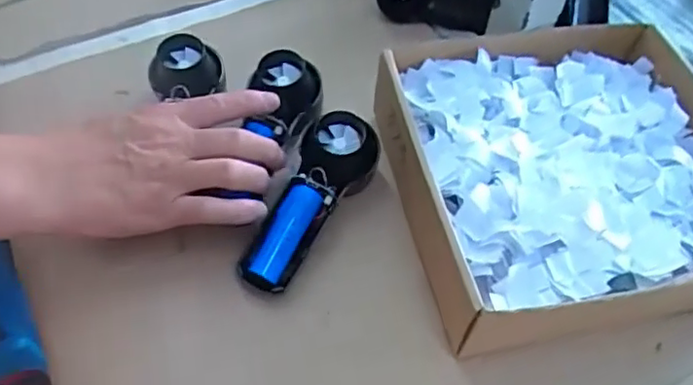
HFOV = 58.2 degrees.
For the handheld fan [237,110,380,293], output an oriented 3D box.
[{"bbox_3d":[-0.025,0.007,0.451,0.054,0.050,0.143,22,55,12],"label":"handheld fan"}]

